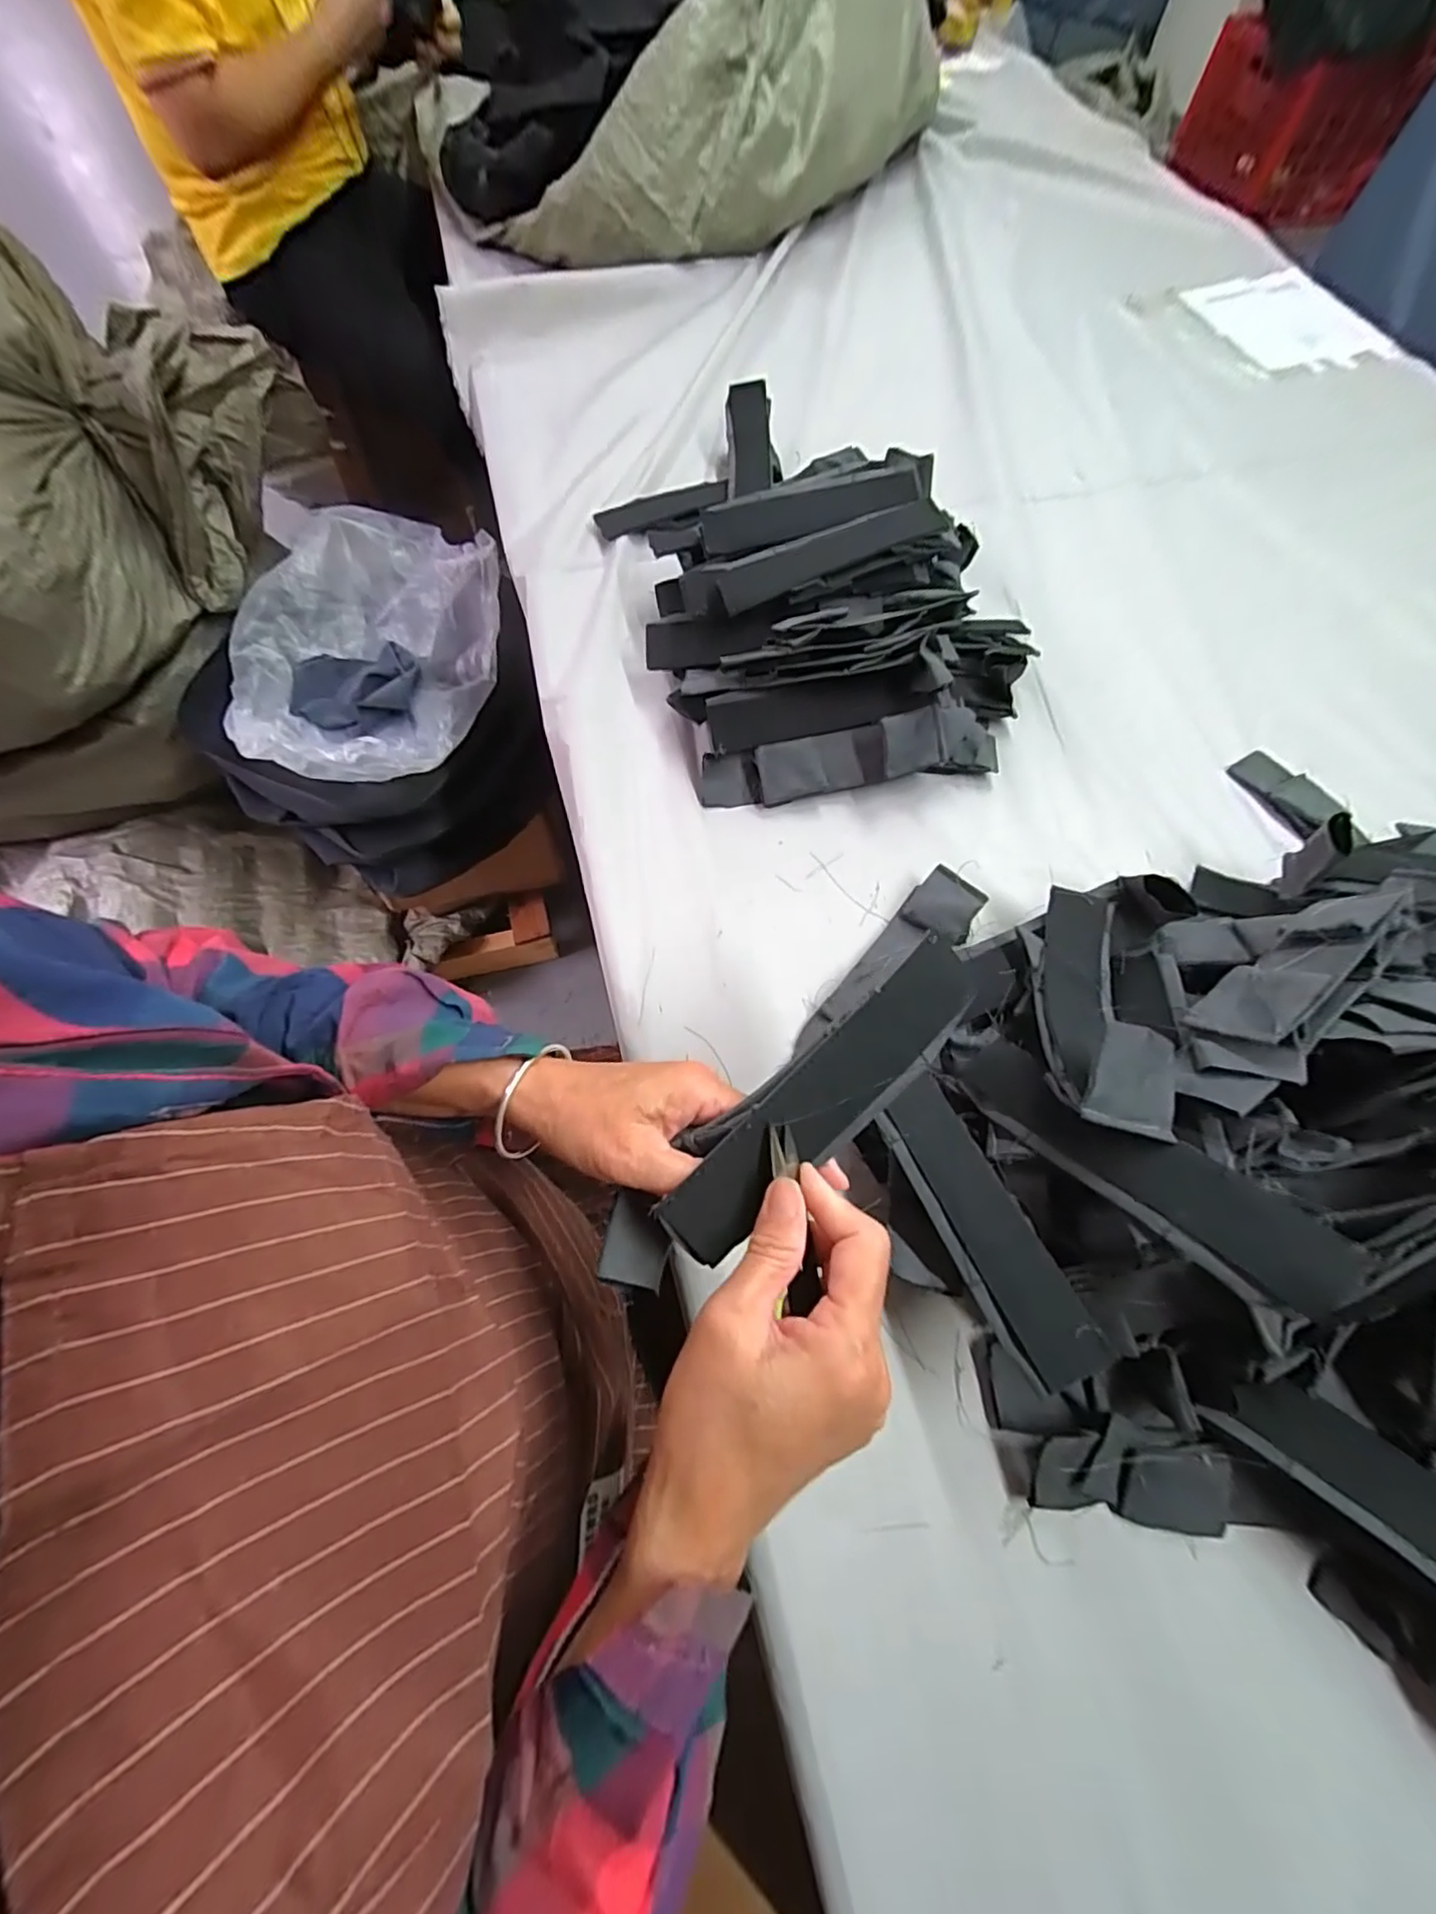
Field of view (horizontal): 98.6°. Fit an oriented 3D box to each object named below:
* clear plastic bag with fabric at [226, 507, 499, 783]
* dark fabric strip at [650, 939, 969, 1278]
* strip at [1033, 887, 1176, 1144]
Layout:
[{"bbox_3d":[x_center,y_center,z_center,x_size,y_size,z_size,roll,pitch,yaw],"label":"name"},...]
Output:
[{"bbox_3d":[-0.486,-0.422,0.841,0.315,0.120,0.396,12,68,4],"label":"clear plastic bag with fabric"},{"bbox_3d":[0.054,0.061,0.277,0.180,0.009,0.044,-40,106,-17],"label":"dark fabric strip"},{"bbox_3d":[0.229,0.025,0.373,0.050,0.047,0.184,18,40,6],"label":"strip"}]

